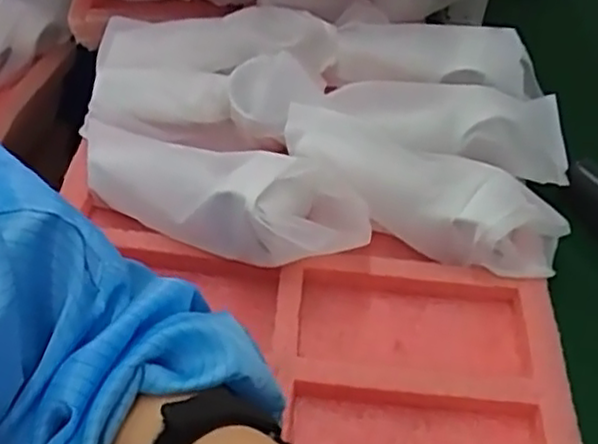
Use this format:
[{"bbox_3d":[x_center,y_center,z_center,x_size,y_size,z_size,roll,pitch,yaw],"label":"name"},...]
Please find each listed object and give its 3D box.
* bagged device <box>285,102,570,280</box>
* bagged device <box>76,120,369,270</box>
[{"bbox_3d":[0.082,-0.022,0.469,0.197,0.050,0.060,20,50,13],"label":"bagged device"},{"bbox_3d":[-0.062,-0.025,0.454,0.215,0.050,0.063,20,50,13],"label":"bagged device"}]

